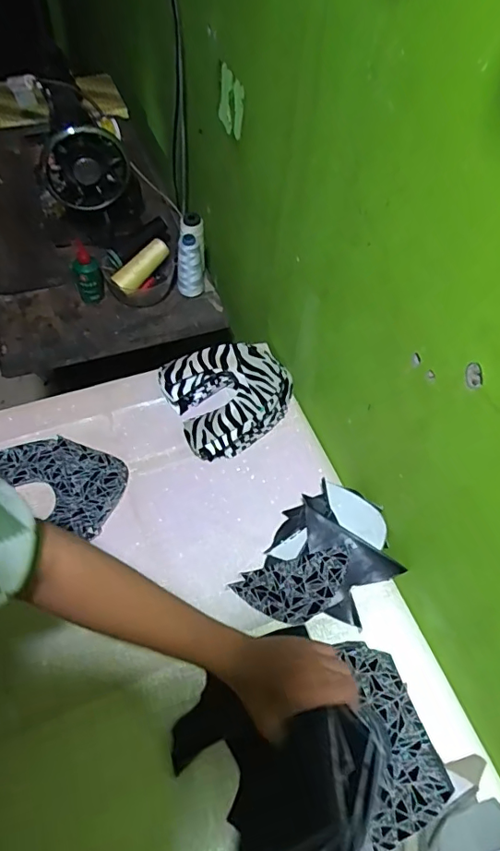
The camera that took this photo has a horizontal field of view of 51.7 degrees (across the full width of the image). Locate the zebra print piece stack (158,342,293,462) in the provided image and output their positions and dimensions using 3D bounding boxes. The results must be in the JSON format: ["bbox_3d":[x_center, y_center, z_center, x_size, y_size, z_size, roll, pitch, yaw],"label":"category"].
[{"bbox_3d":[-0.031,-0.047,0.782,0.179,0.083,0.170,-19,60,-17],"label":"zebra print piece stack"}]

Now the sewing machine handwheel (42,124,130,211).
[{"bbox_3d":[-0.271,-0.425,0.848,0.133,0.128,0.046,-6,58,-9],"label":"sewing machine handwheel"}]

